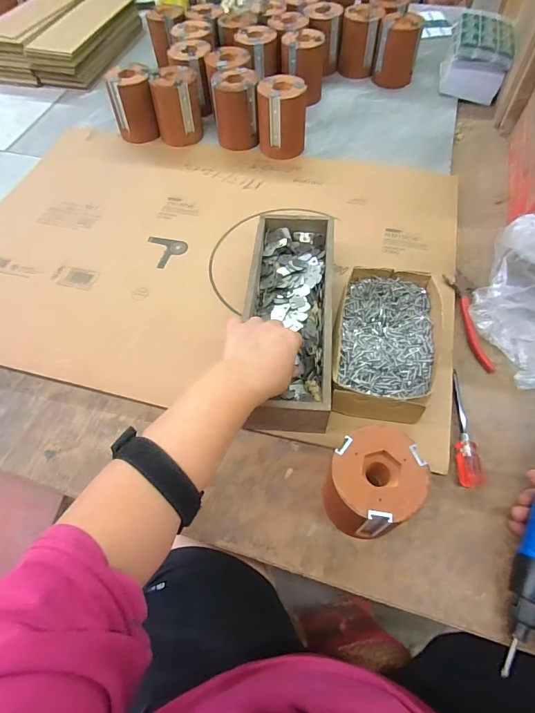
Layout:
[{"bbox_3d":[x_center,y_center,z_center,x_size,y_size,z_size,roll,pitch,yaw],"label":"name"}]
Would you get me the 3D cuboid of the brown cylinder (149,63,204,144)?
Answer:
[{"bbox_3d":[-0.155,-0.431,0.692,0.079,0.100,0.087,-10,59,-5],"label":"brown cylinder"}]

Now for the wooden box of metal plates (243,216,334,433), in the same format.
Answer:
[{"bbox_3d":[0.030,-0.051,0.475,0.100,0.062,0.286,-1,59,1],"label":"wooden box of metal plates"}]

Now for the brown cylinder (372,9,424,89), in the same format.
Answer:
[{"bbox_3d":[0.255,-0.602,0.781,0.078,0.107,0.077,8,60,6],"label":"brown cylinder"}]

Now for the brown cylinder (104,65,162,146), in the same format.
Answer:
[{"bbox_3d":[-0.236,-0.446,0.706,0.077,0.102,0.074,-19,60,-10],"label":"brown cylinder"}]

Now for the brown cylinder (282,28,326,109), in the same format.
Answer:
[{"bbox_3d":[0.067,-0.542,0.751,0.067,0.106,0.069,-1,59,1],"label":"brown cylinder"}]

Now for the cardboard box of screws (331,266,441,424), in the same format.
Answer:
[{"bbox_3d":[0.138,-0.013,0.459,0.120,0.054,0.195,11,60,8],"label":"cardboard box of screws"}]

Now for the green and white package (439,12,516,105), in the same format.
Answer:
[{"bbox_3d":[0.403,-0.575,0.767,0.107,0.101,0.143,12,60,8],"label":"green and white package"}]

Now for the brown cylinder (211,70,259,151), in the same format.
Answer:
[{"bbox_3d":[-0.054,-0.428,0.688,0.073,0.103,0.075,-6,59,-2],"label":"brown cylinder"}]

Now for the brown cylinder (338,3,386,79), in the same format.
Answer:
[{"bbox_3d":[0.189,-0.637,0.807,0.071,0.109,0.066,16,61,11],"label":"brown cylinder"}]

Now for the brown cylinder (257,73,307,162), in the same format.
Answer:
[{"bbox_3d":[0.024,-0.399,0.668,0.078,0.101,0.069,-6,59,-2],"label":"brown cylinder"}]

